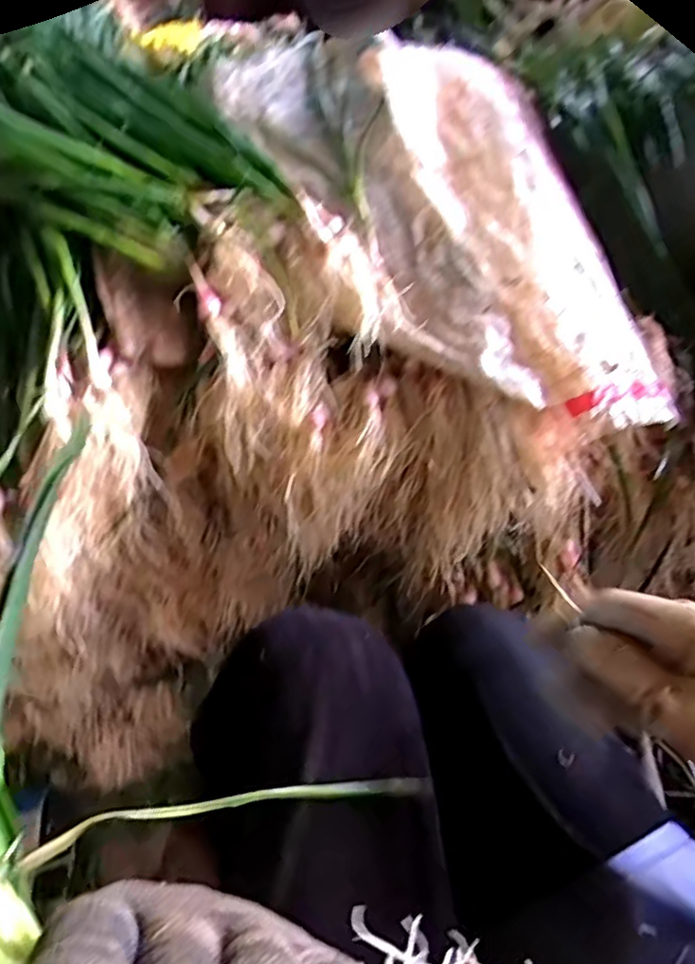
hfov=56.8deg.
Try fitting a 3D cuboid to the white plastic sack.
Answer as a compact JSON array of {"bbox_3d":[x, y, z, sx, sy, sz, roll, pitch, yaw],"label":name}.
[{"bbox_3d":[0.078,-0.254,0.561,0.235,0.096,0.518,-24,58,-16],"label":"white plastic sack"}]

